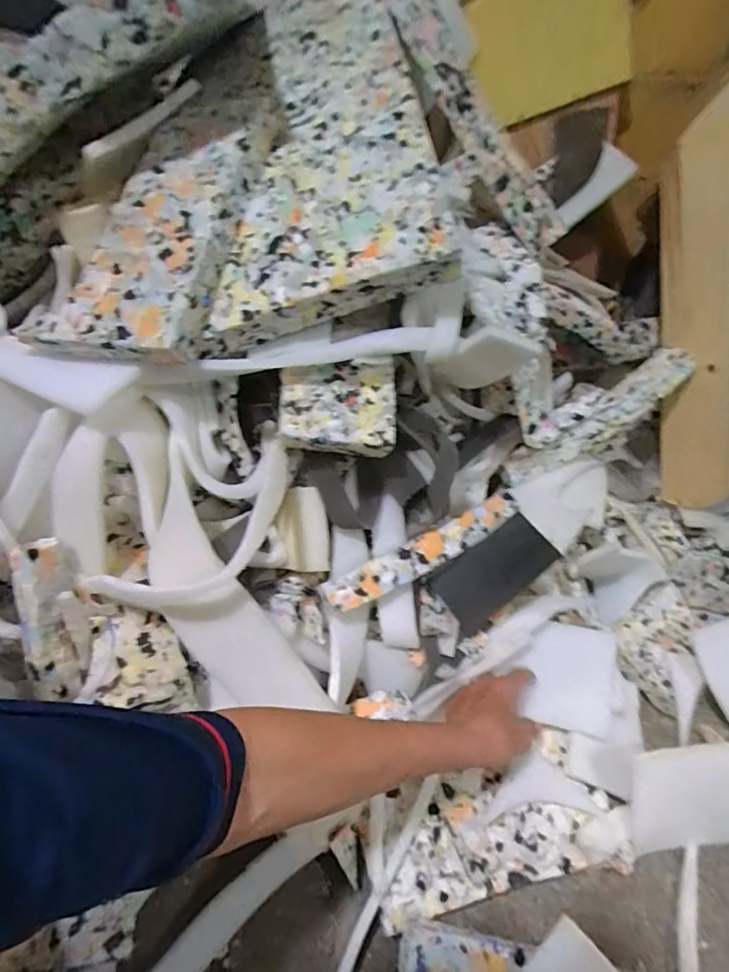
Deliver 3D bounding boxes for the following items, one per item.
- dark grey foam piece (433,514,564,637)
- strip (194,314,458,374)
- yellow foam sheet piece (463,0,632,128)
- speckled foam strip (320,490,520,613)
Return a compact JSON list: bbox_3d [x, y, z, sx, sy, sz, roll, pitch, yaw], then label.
[{"bbox_3d":[0.146,0.097,0.579,0.130,0.026,0.072,-44,58,9],"label":"dark grey foam piece"},{"bbox_3d":[-0.032,-0.131,0.489,0.239,0.031,0.020,-7,50,-3],"label":"strip"},{"bbox_3d":[0.243,-0.579,0.674,0.190,0.142,0.017,-9,40,18],"label":"yellow foam sheet piece"},{"bbox_3d":[0.069,0.068,0.558,0.239,0.025,0.036,-27,54,-19],"label":"speckled foam strip"}]

